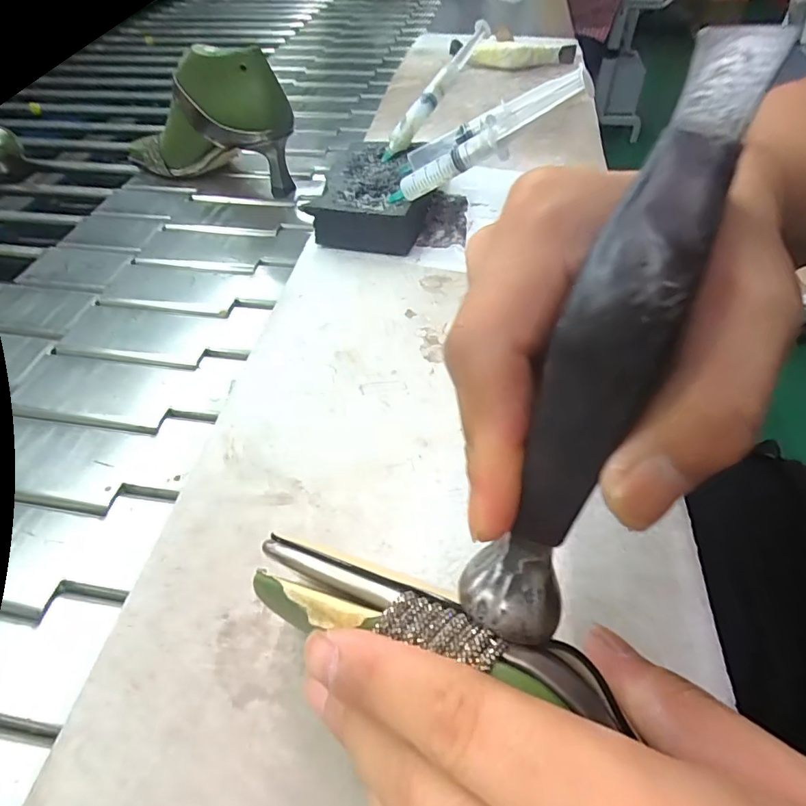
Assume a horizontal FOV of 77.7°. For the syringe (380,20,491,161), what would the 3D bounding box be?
[{"bbox_3d":[0.031,-0.273,0.433,0.013,0.026,0.157,31,82,30],"label":"syringe"}]

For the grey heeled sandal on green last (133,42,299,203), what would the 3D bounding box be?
[{"bbox_3d":[-0.225,-0.315,0.559,0.217,0.139,0.063,25,55,22],"label":"grey heeled sandal on green last"}]

